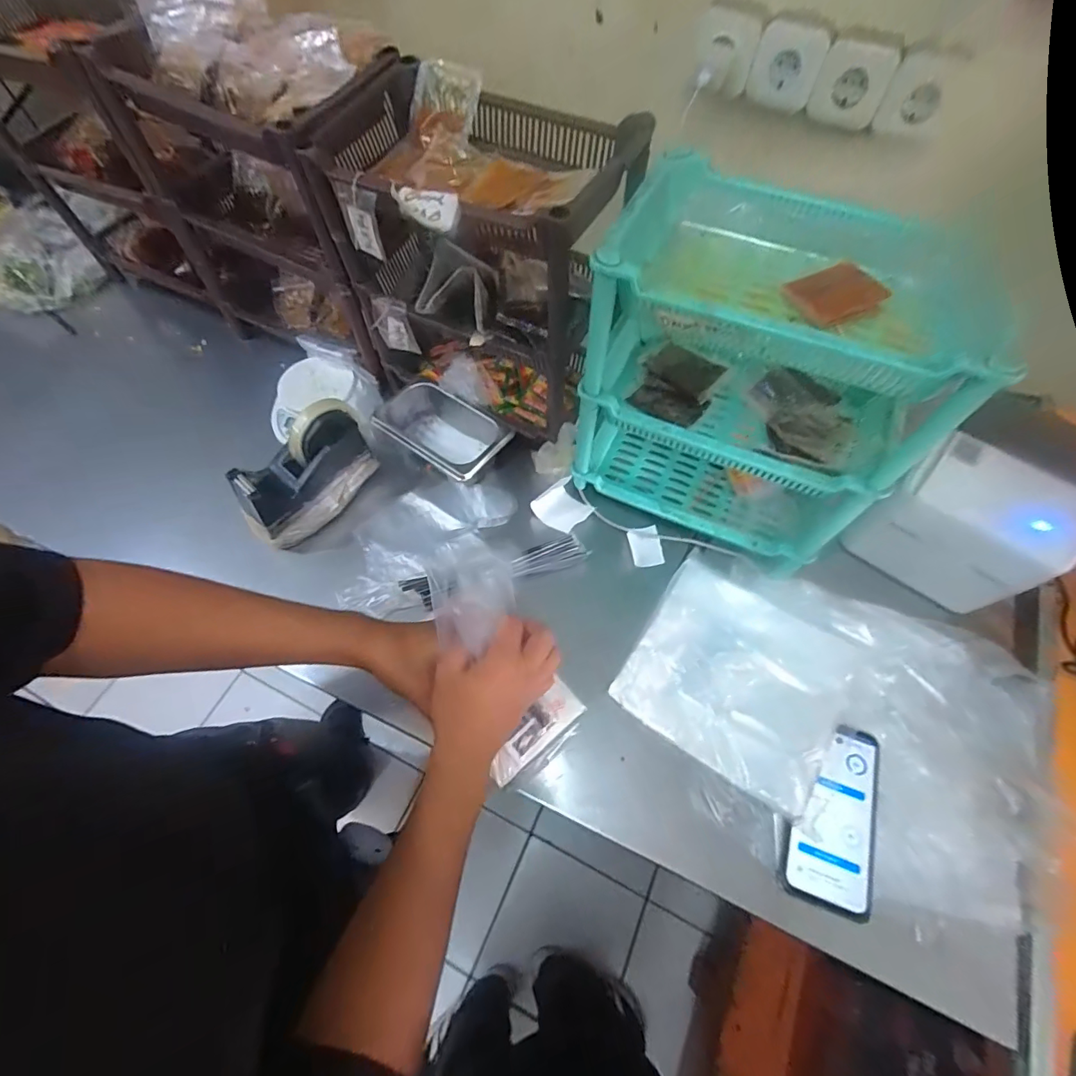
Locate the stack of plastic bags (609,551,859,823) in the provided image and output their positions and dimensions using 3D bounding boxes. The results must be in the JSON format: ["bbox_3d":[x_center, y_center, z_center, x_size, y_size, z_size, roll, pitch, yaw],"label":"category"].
[{"bbox_3d":[0.218,0.138,0.524,0.208,0.010,0.210,32,66,15],"label":"stack of plastic bags"}]

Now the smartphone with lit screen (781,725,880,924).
[{"bbox_3d":[0.285,0.260,0.467,0.072,0.012,0.163,24,64,11],"label":"smartphone with lit screen"}]

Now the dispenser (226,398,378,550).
[{"bbox_3d":[-0.276,-0.074,0.594,0.056,0.130,0.171,39,68,18],"label":"dispenser"}]

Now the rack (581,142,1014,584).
[{"bbox_3d":[0.210,-0.151,0.513,0.287,0.305,0.183,24,64,12],"label":"rack"}]

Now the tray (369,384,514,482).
[{"bbox_3d":[-0.125,-0.140,0.669,0.178,0.063,0.106,36,67,17],"label":"tray"}]

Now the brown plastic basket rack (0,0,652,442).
[{"bbox_3d":[-0.352,-0.442,0.677,0.951,0.333,0.211,25,64,12],"label":"brown plastic basket rack"}]

